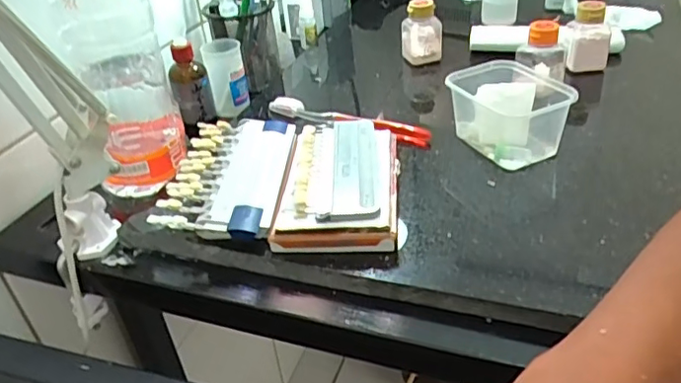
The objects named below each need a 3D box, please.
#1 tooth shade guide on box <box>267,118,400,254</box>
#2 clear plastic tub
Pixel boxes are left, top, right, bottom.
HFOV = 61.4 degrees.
[{"bbox_3d":[-0.001,-0.012,0.487,0.095,0.031,0.160,-1,34,6],"label":"tooth shade guide on box"},{"bbox_3d":[0.155,-0.071,0.522,0.082,0.061,0.102,-23,38,-24],"label":"clear plastic tub"}]

